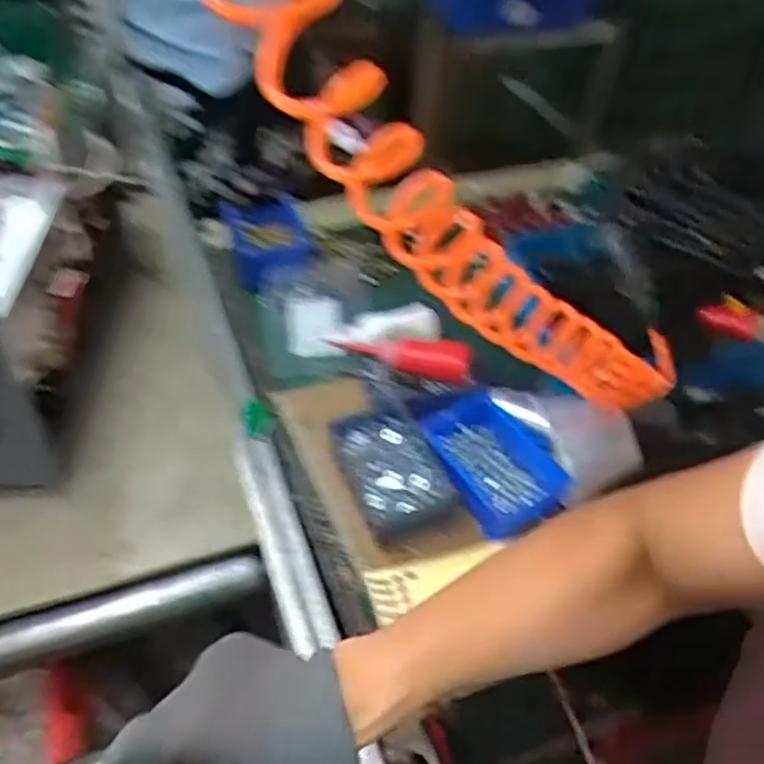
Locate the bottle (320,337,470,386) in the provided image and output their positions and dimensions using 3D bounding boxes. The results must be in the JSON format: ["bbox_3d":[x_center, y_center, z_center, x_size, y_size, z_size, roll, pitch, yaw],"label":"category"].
[{"bbox_3d":[0.017,-0.033,0.839,0.175,0.046,0.047,15,48,11],"label":"bottle"}]

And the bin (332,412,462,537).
[{"bbox_3d":[0.012,0.089,0.756,0.094,0.034,0.143,-16,50,-17],"label":"bin"}]

